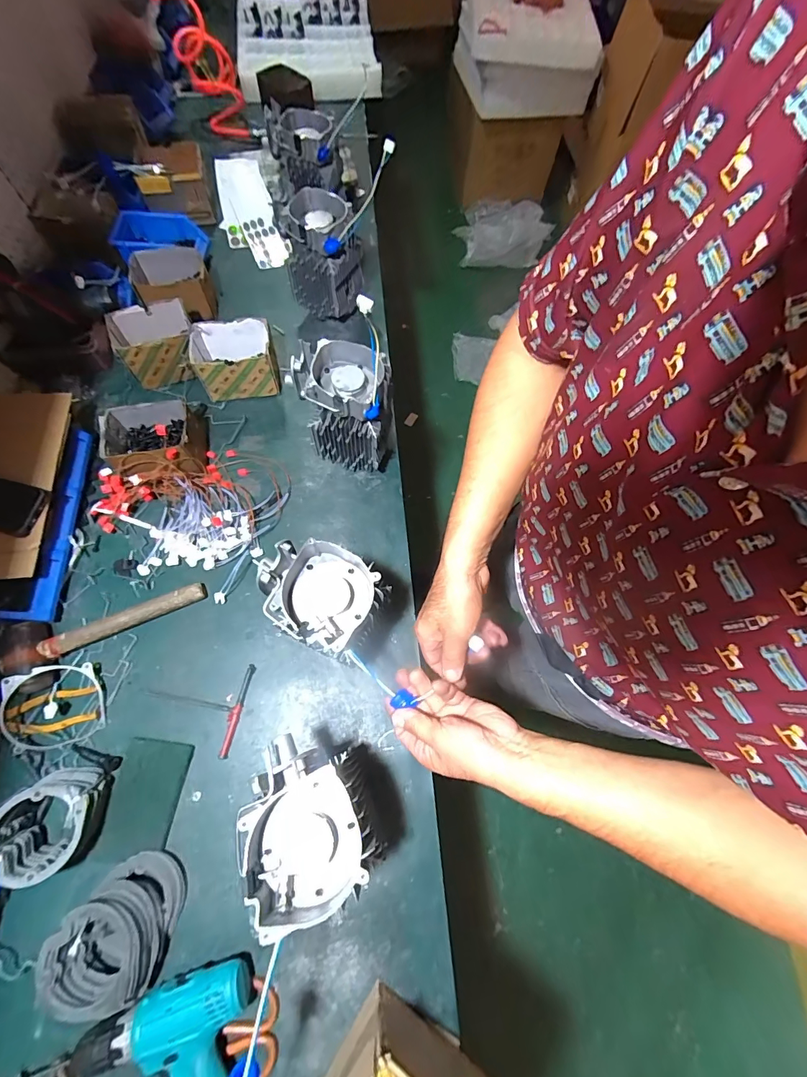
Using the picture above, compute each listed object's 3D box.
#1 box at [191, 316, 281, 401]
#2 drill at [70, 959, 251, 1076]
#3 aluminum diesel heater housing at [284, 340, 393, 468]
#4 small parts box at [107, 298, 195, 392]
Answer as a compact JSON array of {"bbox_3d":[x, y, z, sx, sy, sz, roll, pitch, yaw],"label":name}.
[{"bbox_3d":[-0.326,-0.347,0.790,0.144,0.102,0.111,-12,69,-8],"label":"box"},{"bbox_3d":[-0.252,0.599,0.426,0.178,0.066,0.187,-13,69,-8],"label":"drill"},{"bbox_3d":[-0.101,-0.215,0.692,0.155,0.215,0.118,11,68,2],"label":"aluminum diesel heater housing"},{"bbox_3d":[-0.485,-0.380,0.785,0.151,0.091,0.120,-22,70,-11],"label":"small parts box"}]

